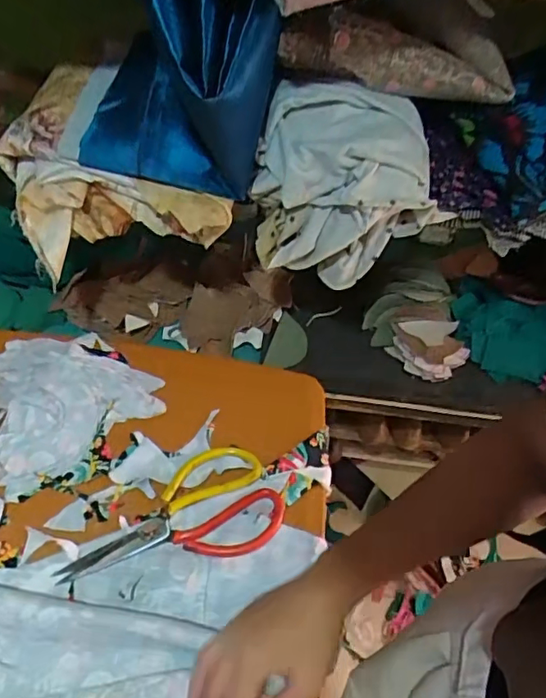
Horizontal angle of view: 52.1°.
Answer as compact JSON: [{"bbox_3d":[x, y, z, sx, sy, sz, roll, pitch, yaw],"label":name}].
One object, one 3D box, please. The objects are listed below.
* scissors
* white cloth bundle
[{"bbox_3d":[-0.097,0.156,0.541,0.207,0.008,0.106,-8,52,-12],"label":"scissors"},{"bbox_3d":[0.084,-0.181,0.617,0.204,0.166,0.123,3,51,-3],"label":"white cloth bundle"}]

